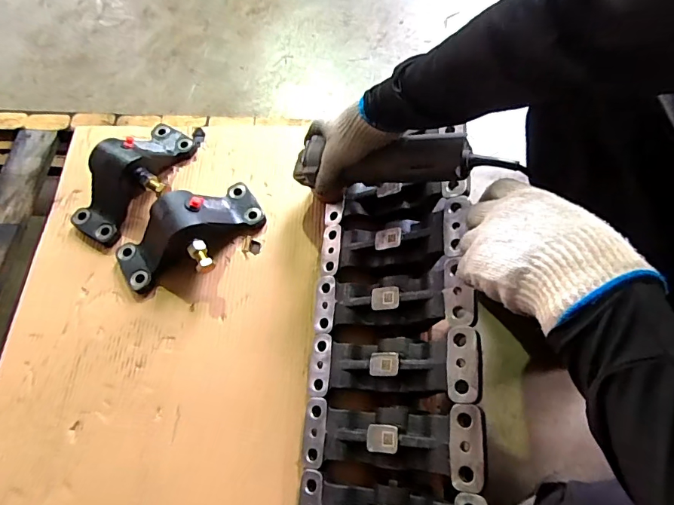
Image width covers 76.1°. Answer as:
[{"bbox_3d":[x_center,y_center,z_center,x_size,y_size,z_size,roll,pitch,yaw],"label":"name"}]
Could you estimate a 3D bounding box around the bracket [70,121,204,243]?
[{"bbox_3d":[-0.328,-0.135,0.704,0.122,0.085,0.253,23,71,11],"label":"bracket"}]

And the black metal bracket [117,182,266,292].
[{"bbox_3d":[-0.224,-0.025,0.654,0.230,0.087,0.121,-29,70,-10],"label":"black metal bracket"}]

